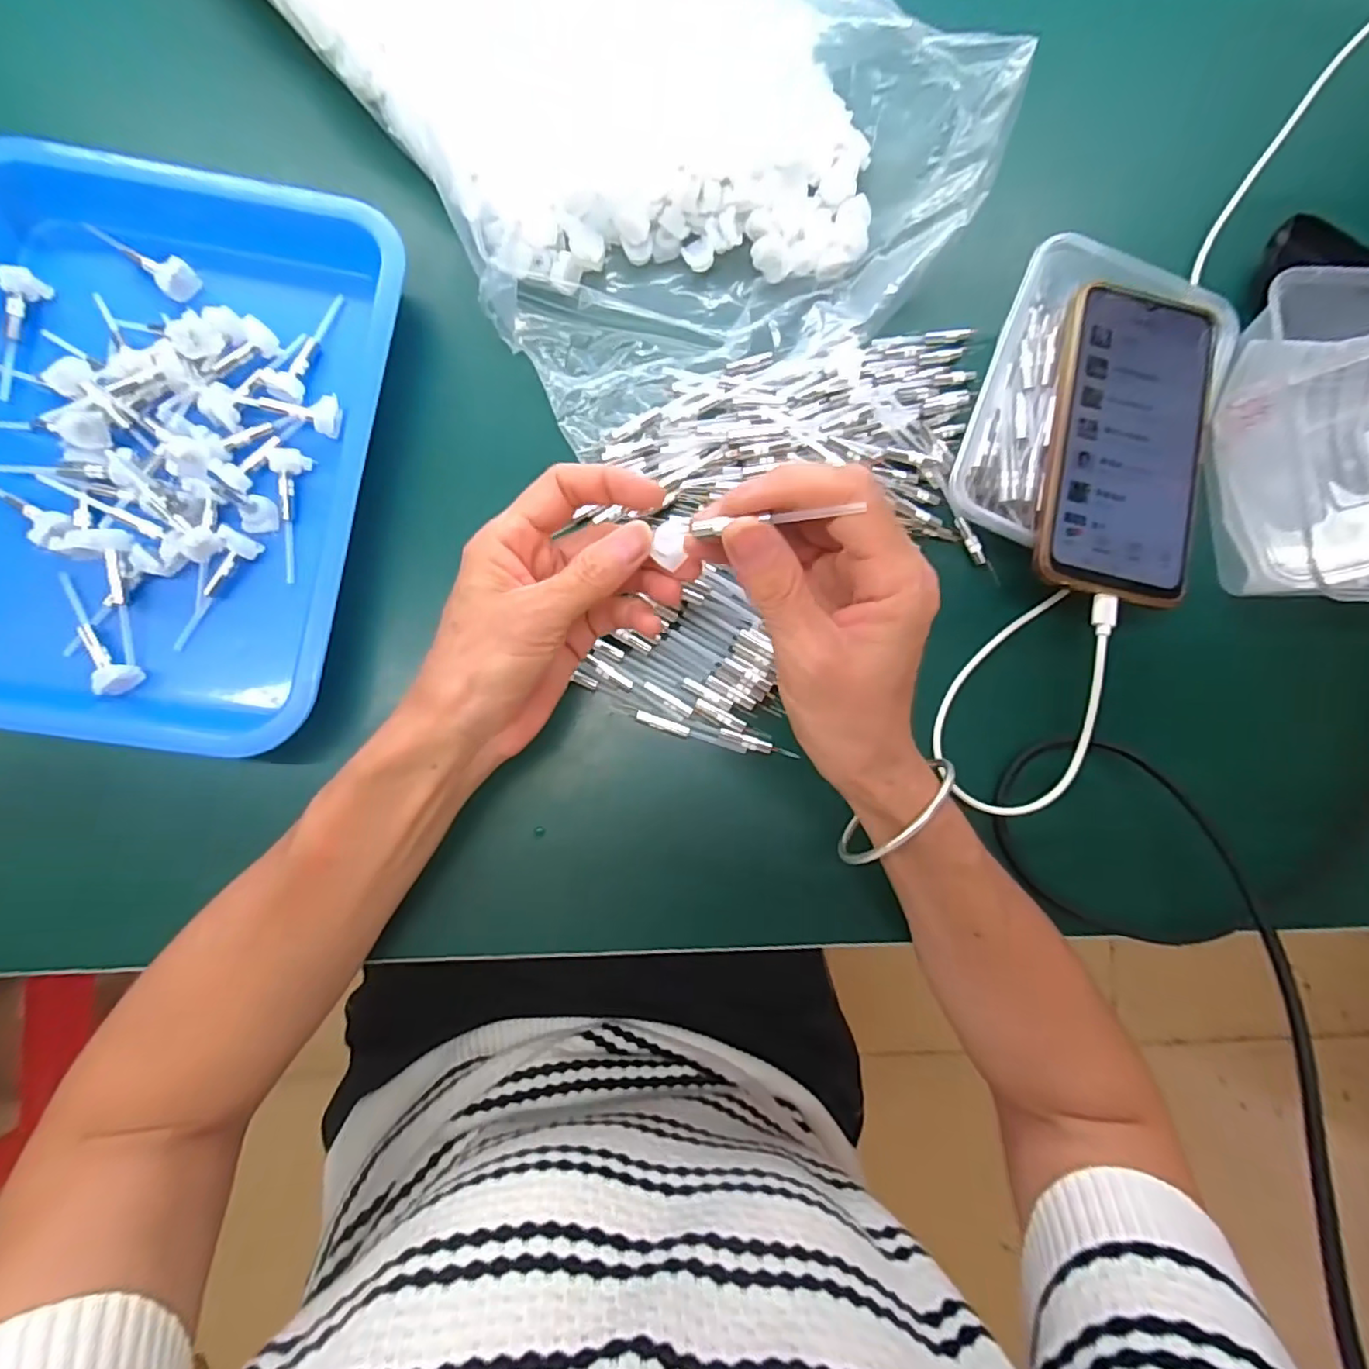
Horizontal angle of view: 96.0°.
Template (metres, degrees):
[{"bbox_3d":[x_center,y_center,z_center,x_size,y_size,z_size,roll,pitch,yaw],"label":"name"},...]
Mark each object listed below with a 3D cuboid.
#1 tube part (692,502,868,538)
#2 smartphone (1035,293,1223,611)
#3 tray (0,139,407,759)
[{"bbox_3d":[0.030,-0.056,0.210,0.055,0.004,0.005,-5,85,13],"label":"tube part"},{"bbox_3d":[0.229,-0.124,0.317,0.078,0.007,0.165,13,82,-4],"label":"smartphone"},{"bbox_3d":[-0.267,-0.116,0.315,0.218,0.057,0.282,8,84,-4],"label":"tray"}]

